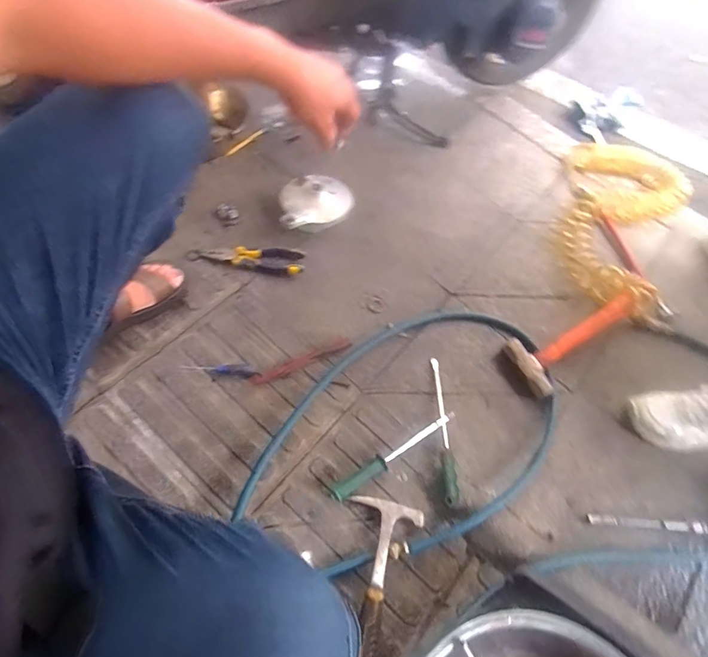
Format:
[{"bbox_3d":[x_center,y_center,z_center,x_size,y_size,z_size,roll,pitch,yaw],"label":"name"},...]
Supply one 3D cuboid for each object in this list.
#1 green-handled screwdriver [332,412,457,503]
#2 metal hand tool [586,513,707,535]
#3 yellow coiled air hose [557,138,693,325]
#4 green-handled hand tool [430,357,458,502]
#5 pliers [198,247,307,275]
[{"bbox_3d":[0.071,0.207,0.733,0.246,0.025,0.022,-27,64,-20],"label":"green-handled screwdriver"},{"bbox_3d":[0.495,0.328,0.748,0.203,0.008,0.020,4,59,0],"label":"metal hand tool"},{"bbox_3d":[0.627,-0.277,1.077,0.312,0.065,0.565,31,60,14],"label":"yellow coiled air hose"},{"bbox_3d":[0.153,0.162,0.766,0.022,0.022,0.260,1,57,-4],"label":"green-handled hand tool"},{"bbox_3d":[-0.196,-0.134,0.860,0.193,0.018,0.052,4,57,-2],"label":"pliers"}]

